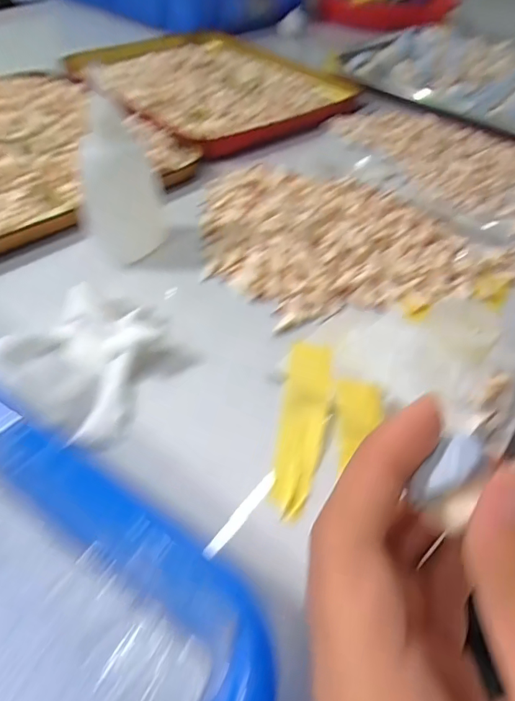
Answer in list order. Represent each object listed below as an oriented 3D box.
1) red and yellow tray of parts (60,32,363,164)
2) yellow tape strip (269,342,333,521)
[{"bbox_3d":[-0.055,-0.277,0.441,0.202,0.021,0.308,-30,57,-26],"label":"red and yellow tray of parts"},{"bbox_3d":[0.020,0.029,0.184,0.020,0.004,0.081,8,54,5],"label":"yellow tape strip"}]

